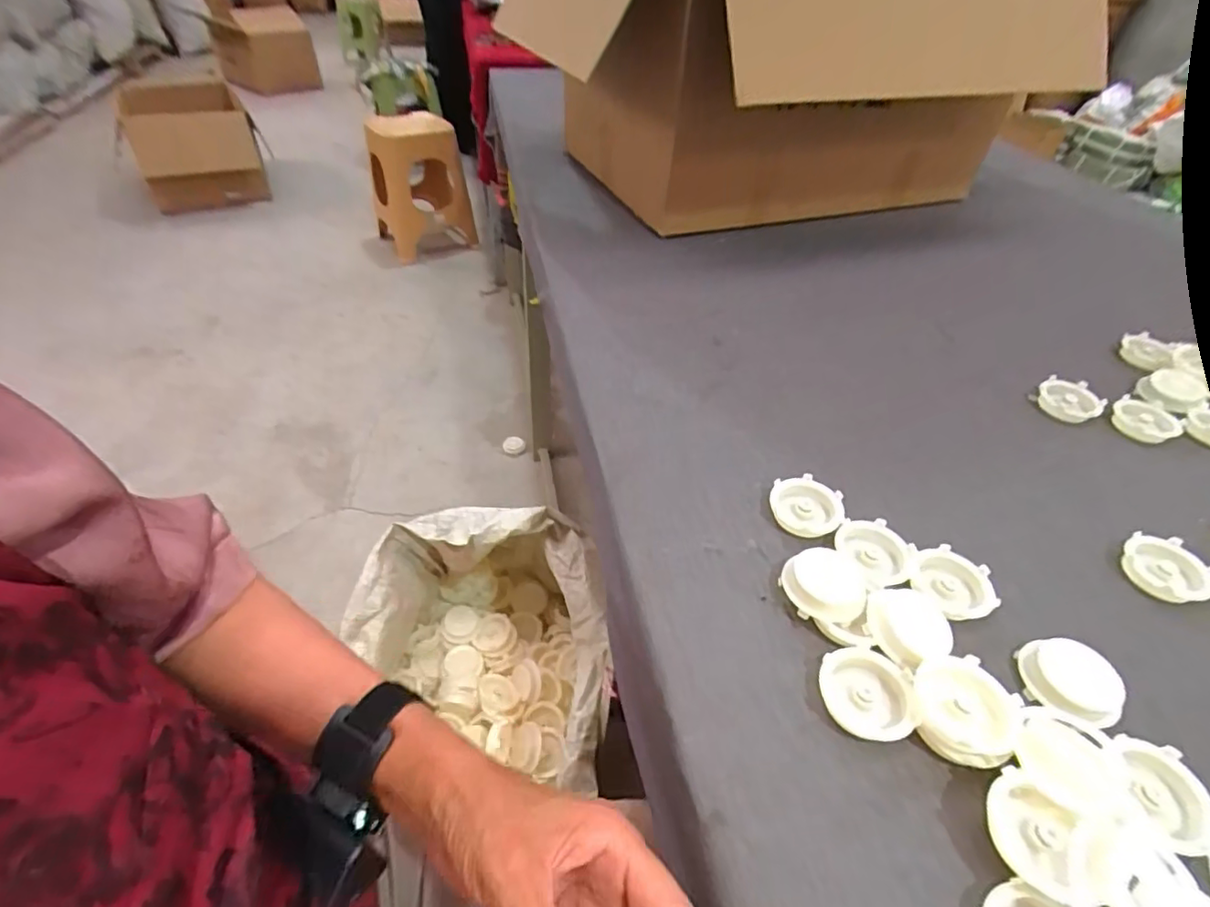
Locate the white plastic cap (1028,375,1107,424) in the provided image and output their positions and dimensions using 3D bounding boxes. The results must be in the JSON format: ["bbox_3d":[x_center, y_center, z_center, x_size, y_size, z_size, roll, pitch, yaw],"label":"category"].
[{"bbox_3d":[0.498,-0.056,0.608,0.059,0.022,0.059,1,44,-1],"label":"white plastic cap"}]

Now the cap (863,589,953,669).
[{"bbox_3d":[0.205,0.117,0.387,0.052,0.014,0.054,1,44,-1],"label":"cap"}]

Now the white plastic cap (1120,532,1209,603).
[{"bbox_3d":[0.442,0.091,0.448,0.062,0.016,0.058,1,44,-1],"label":"white plastic cap"}]

